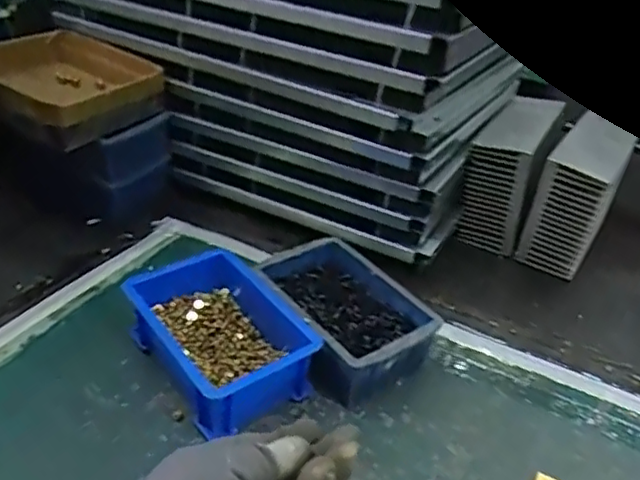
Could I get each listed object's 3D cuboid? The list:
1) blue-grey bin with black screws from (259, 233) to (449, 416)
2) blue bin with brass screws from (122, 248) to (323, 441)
[{"bbox_3d":[0.020,0.064,0.527,0.106,0.053,0.151,-18,40,-29],"label":"blue-grey bin with black screws"},{"bbox_3d":[-0.079,0.076,0.496,0.100,0.055,0.150,-19,41,-30],"label":"blue bin with brass screws"}]

